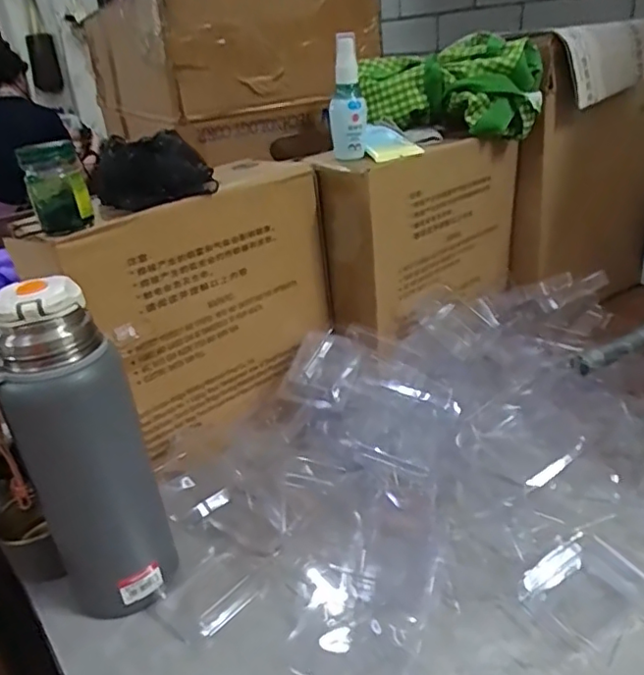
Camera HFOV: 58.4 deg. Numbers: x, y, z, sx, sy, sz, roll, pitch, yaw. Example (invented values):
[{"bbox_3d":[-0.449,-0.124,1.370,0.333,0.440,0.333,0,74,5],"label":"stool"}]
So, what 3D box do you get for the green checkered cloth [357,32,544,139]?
[{"bbox_3d":[0.152,-0.295,0.690,0.206,0.098,0.095,2,28,15],"label":"green checkered cloth"}]

